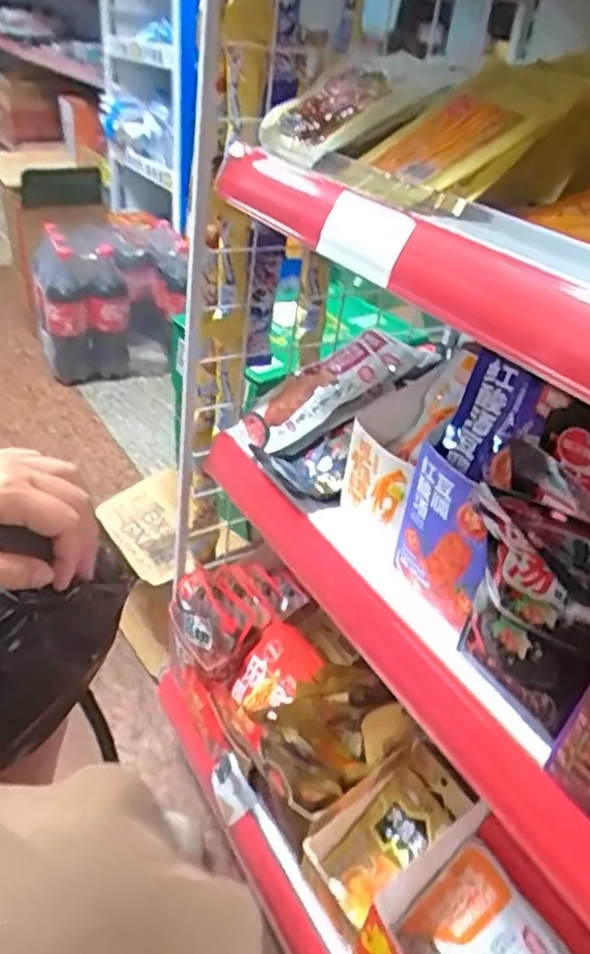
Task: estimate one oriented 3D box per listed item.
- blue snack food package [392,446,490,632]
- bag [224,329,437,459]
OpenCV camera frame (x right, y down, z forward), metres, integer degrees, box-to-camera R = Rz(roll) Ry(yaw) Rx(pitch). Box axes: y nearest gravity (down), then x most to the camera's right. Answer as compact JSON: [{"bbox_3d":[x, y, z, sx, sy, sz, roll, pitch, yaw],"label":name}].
[{"bbox_3d":[0.097,0.041,0.479,0.012,0.109,0.078,-14,39,-28],"label":"blue snack food package"},{"bbox_3d":[0.031,-0.082,0.676,0.196,0.034,0.101,-30,36,7],"label":"bag"}]

